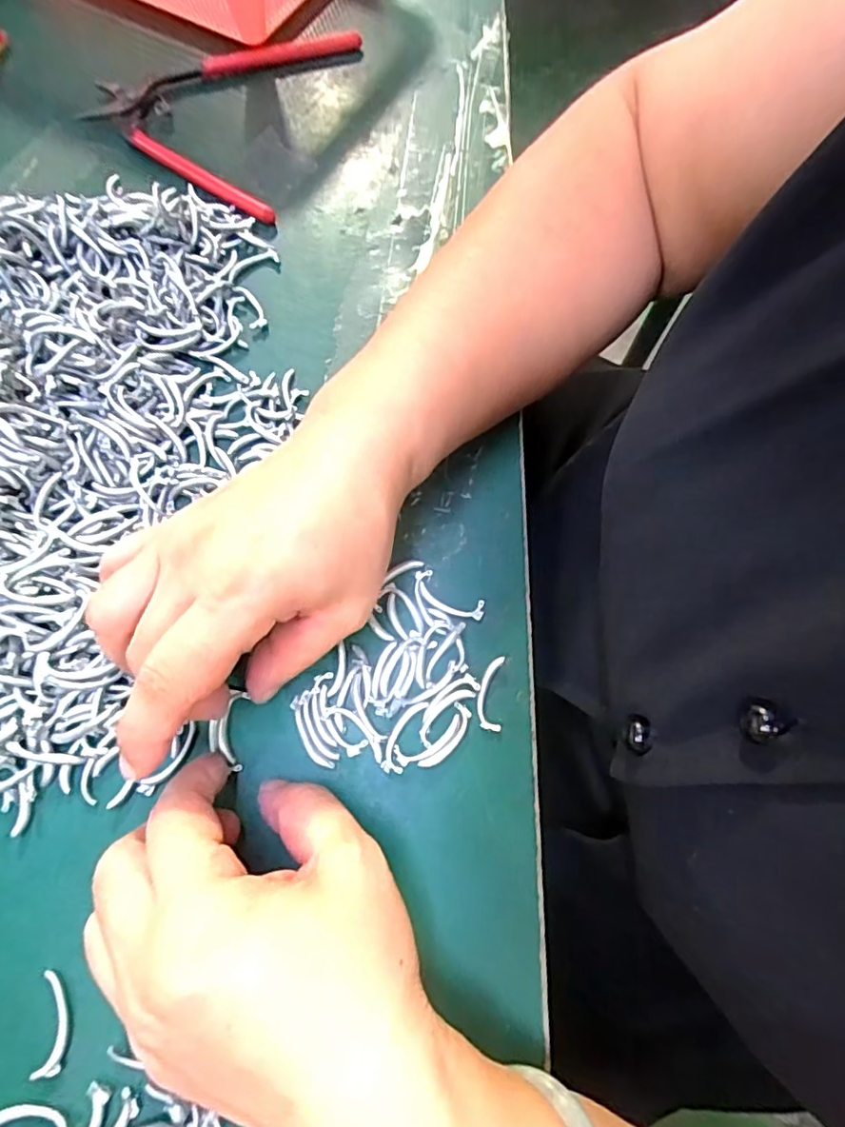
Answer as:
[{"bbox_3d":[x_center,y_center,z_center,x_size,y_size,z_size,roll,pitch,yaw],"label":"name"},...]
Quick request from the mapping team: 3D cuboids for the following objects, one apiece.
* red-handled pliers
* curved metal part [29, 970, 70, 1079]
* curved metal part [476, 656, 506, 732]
[{"bbox_3d":[-0.125,-0.274,0.343,0.131,0.010,0.147,15,72,5],"label":"red-handled pliers"},{"bbox_3d":[-0.129,0.160,0.200,0.010,0.004,0.031,-5,72,-2],"label":"curved metal part"},{"bbox_3d":[0.028,0.053,0.237,0.010,0.004,0.030,6,72,2],"label":"curved metal part"}]

